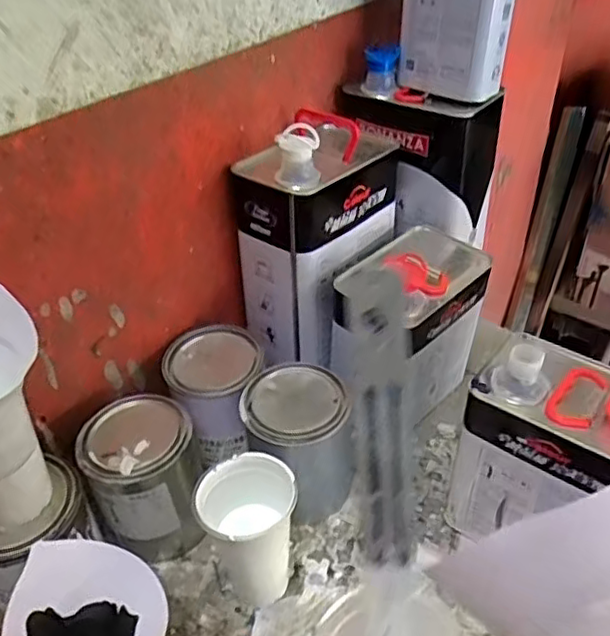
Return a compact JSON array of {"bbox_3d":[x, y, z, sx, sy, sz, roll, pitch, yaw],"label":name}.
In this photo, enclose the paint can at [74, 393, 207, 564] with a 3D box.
[{"bbox_3d":[-0.154,0.162,0.628,0.106,0.141,0.105,-15,41,-17],"label":"paint can"}]

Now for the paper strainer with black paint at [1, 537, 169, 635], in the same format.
[{"bbox_3d":[-0.165,0.238,0.495,0.113,0.076,0.107,0,39,0],"label":"paper strainer with black paint"}]

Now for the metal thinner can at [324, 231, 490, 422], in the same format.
[{"bbox_3d":[0.121,0.007,0.737,0.105,0.201,0.168,32,49,34],"label":"metal thinner can"}]

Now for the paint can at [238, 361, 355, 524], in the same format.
[{"bbox_3d":[-0.009,0.127,0.663,0.101,0.140,0.099,0,39,0],"label":"paint can"}]

